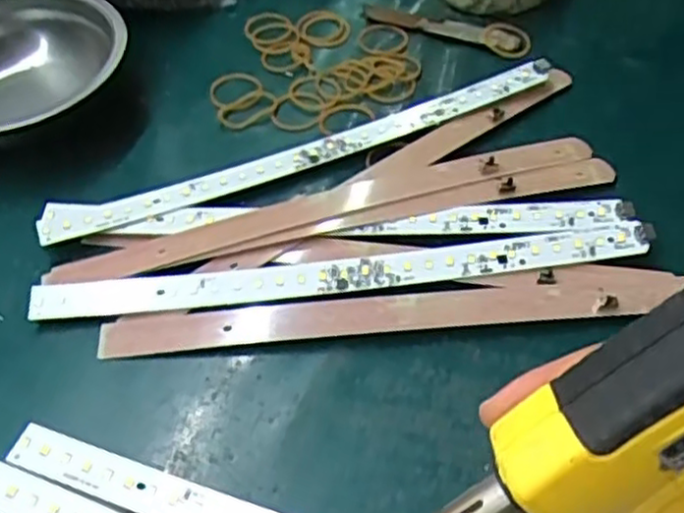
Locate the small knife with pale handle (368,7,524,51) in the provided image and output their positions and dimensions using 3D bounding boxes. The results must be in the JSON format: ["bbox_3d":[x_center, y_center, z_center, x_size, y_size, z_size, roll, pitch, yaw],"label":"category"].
[{"bbox_3d":[0.062,-0.148,0.464,0.103,0.007,0.019,19,56,17],"label":"small knife with pale handle"}]

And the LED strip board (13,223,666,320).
[{"bbox_3d":[0.000,0.007,0.339,0.282,0.009,0.016,-6,52,-1],"label":"LED strip board"}]

